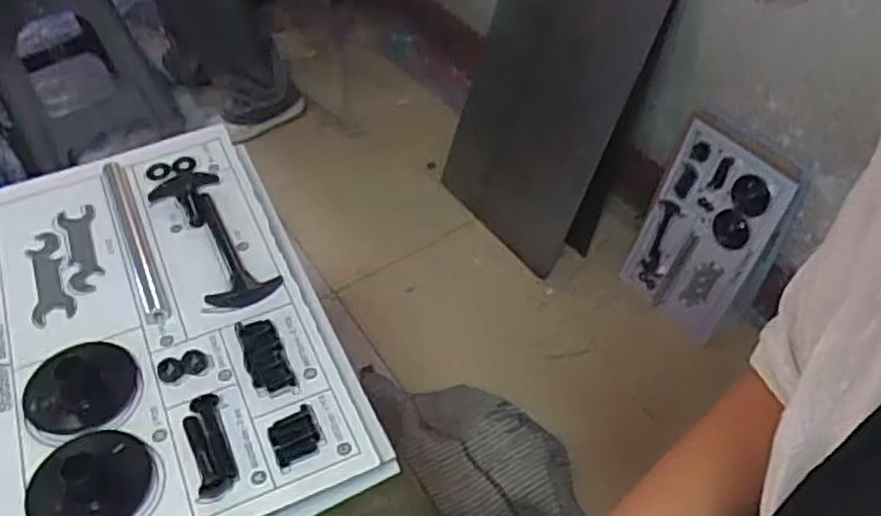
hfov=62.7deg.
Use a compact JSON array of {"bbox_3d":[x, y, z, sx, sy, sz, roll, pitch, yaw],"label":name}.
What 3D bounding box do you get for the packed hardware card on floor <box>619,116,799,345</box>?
[{"bbox_3d":[0.483,-0.049,1.354,0.033,0.359,0.231,-12,43,-31],"label":"packed hardware card on floor"}]

